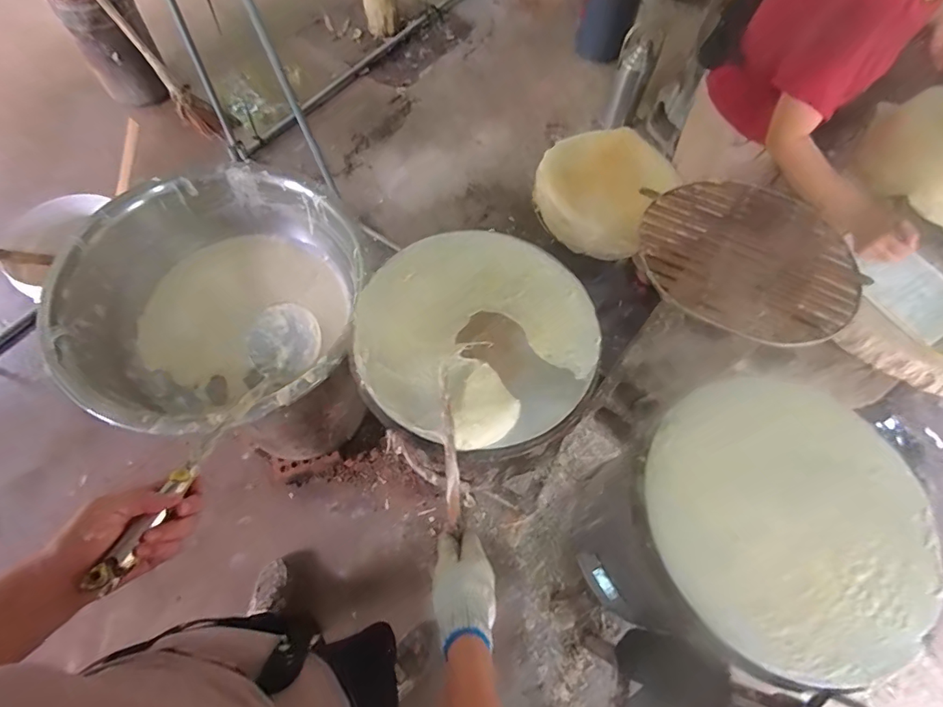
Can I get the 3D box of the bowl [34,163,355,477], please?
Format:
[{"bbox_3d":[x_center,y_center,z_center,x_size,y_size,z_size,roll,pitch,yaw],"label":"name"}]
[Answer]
[{"bbox_3d":[-0.475,-0.084,0.932,0.520,0.219,0.546,1,64,-3],"label":"bowl"}]

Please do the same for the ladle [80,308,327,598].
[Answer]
[{"bbox_3d":[-0.263,0.066,0.498,0.086,0.069,0.320,12,41,2],"label":"ladle"}]

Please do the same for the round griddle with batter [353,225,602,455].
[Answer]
[{"bbox_3d":[0.015,-0.041,0.747,0.370,0.038,0.375,1,64,-3],"label":"round griddle with batter"}]

